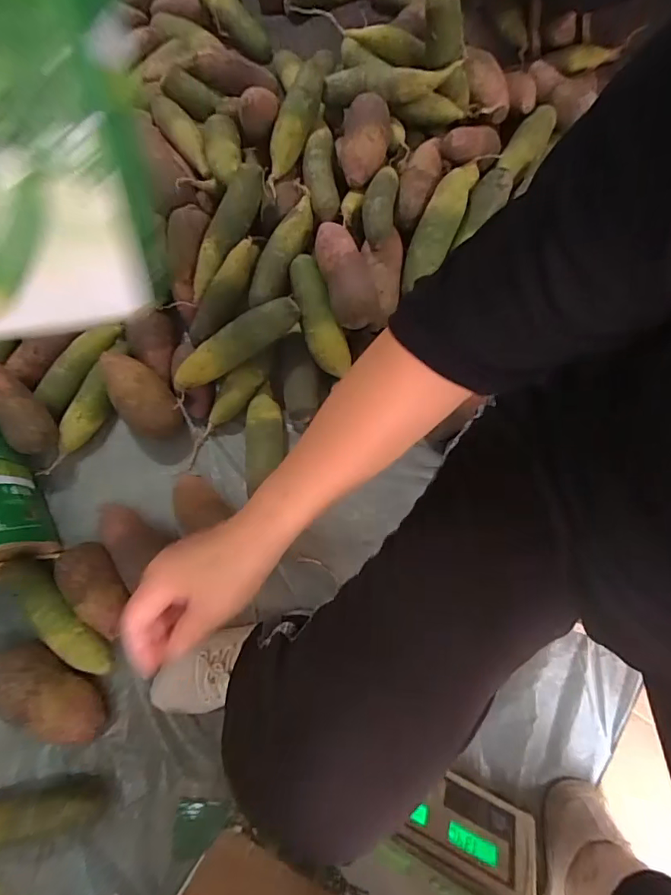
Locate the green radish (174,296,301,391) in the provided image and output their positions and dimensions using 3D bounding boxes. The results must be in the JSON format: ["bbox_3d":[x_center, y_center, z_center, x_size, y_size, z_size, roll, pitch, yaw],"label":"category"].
[{"bbox_3d":[-0.155,-0.152,0.703,0.222,0.052,0.048,-30,72,11],"label":"green radish"}]

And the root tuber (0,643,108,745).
[{"bbox_3d":[-0.372,0.324,0.612,0.146,0.084,0.076,33,76,11],"label":"root tuber"}]

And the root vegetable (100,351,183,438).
[{"bbox_3d":[-0.302,-0.073,0.745,0.085,0.088,0.129,-37,75,-10],"label":"root vegetable"}]

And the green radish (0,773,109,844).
[{"bbox_3d":[-0.388,0.457,0.582,0.202,0.055,0.058,-11,72,-2],"label":"green radish"}]

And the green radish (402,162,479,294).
[{"bbox_3d":[0.164,-0.347,0.719,0.052,0.050,0.207,30,95,11],"label":"green radish"}]

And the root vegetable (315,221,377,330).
[{"bbox_3d":[0.014,-0.253,0.687,0.067,0.063,0.150,-14,73,-3],"label":"root vegetable"}]

